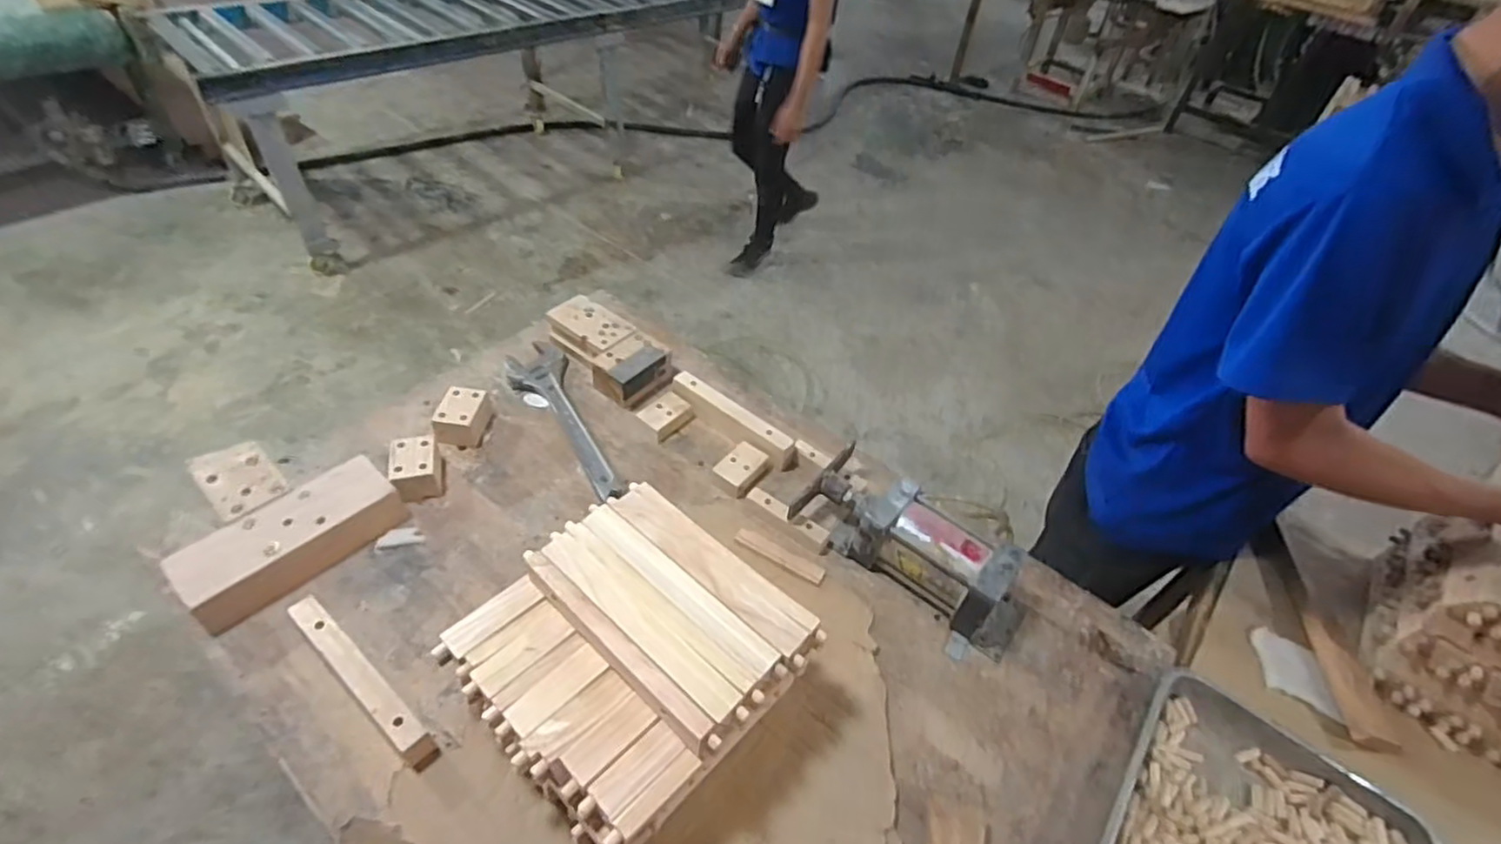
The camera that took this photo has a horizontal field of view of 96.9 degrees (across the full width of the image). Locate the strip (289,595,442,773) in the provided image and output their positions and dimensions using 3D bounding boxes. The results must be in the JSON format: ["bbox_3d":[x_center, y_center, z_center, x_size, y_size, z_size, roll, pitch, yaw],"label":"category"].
[{"bbox_3d":[-0.411,0.274,0.701,0.220,0.058,0.029,32,50,22],"label":"strip"}]

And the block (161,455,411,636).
[{"bbox_3d":[-0.550,0.143,0.803,0.092,0.063,0.231,33,50,23],"label":"block"}]

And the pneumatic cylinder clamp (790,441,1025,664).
[{"bbox_3d":[0.216,0.161,0.873,0.308,0.112,0.142,33,50,23],"label":"pneumatic cylinder clamp"}]

